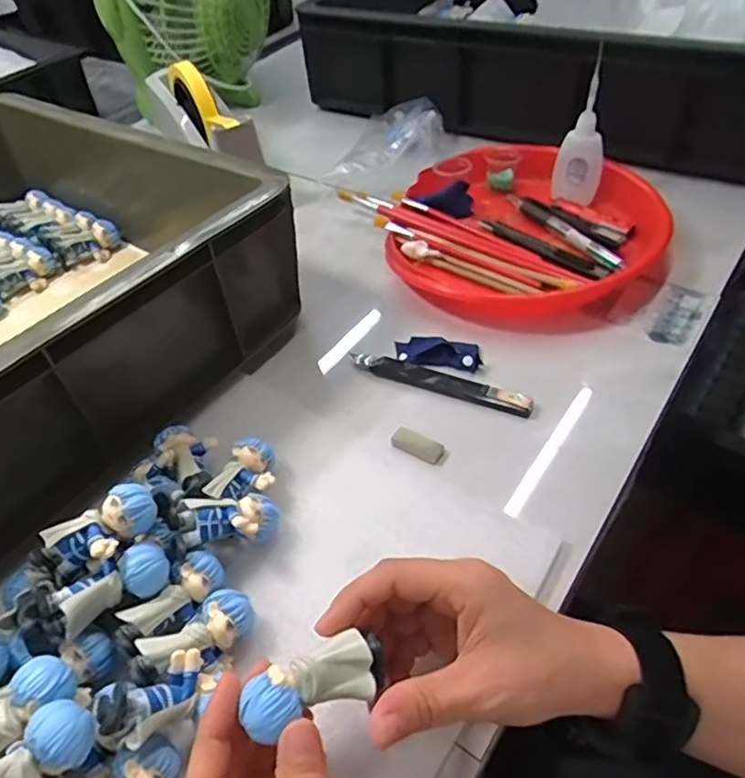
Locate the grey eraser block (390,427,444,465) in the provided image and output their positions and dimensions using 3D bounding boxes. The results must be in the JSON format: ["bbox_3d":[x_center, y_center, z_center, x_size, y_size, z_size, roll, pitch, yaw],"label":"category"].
[{"bbox_3d":[0.030,0.037,0.405,0.036,0.004,0.016,23,53,25],"label":"grey eraser block"}]

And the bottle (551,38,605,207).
[{"bbox_3d":[0.199,-0.239,0.564,0.045,0.112,0.055,11,49,15],"label":"bottle"}]

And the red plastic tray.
[{"bbox_3d":[0.138,-0.148,0.546,0.240,0.032,0.237,25,54,27],"label":"red plastic tray"}]

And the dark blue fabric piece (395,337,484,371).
[{"bbox_3d":[0.049,-0.030,0.458,0.066,0.009,0.025,6,47,11],"label":"dark blue fabric piece"}]

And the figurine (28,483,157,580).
[{"bbox_3d":[-0.144,0.079,0.315,0.063,0.028,0.030,-28,50,-19],"label":"figurine"}]

